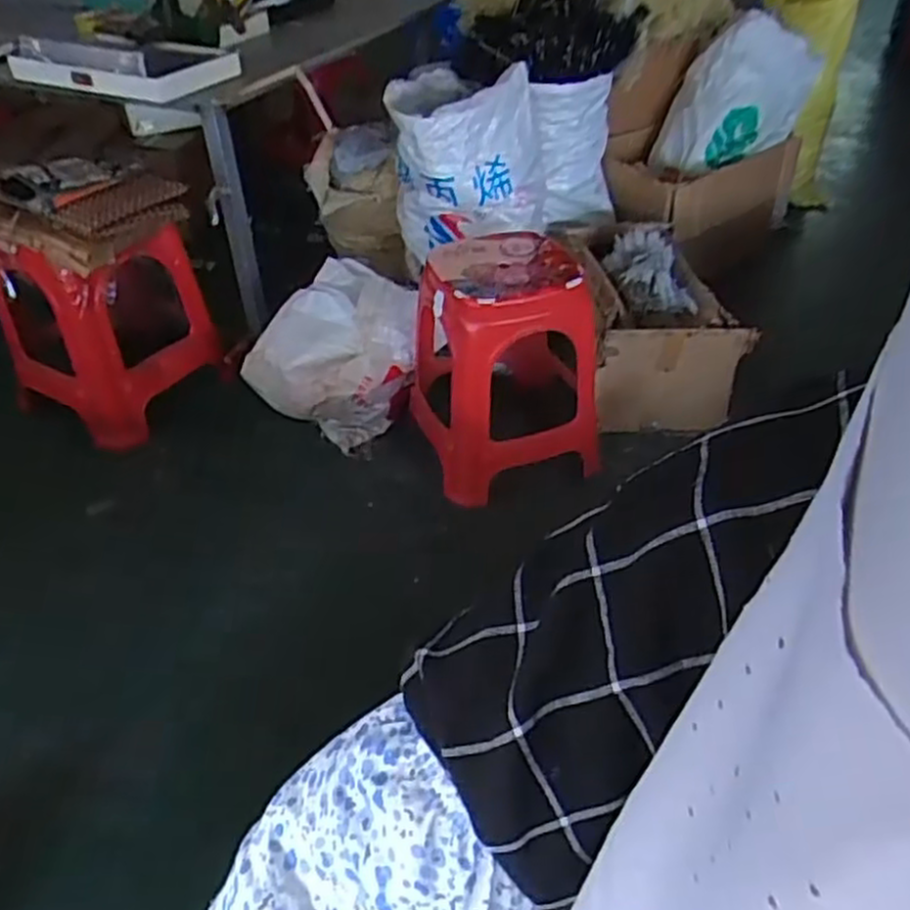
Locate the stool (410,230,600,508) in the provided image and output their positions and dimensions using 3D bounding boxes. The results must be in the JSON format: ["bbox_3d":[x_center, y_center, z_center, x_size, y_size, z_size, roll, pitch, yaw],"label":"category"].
[{"bbox_3d":[0.103,-0.192,1.617,0.363,0.423,0.362,-11,41,-12],"label":"stool"}]

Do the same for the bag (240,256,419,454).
[{"bbox_3d":[-0.265,-0.223,1.732,0.295,0.284,0.321,17,43,20],"label":"bag"}]

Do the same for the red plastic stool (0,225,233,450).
[{"bbox_3d":[-0.749,-0.289,1.673,0.329,0.377,0.360,21,44,24],"label":"red plastic stool"}]

